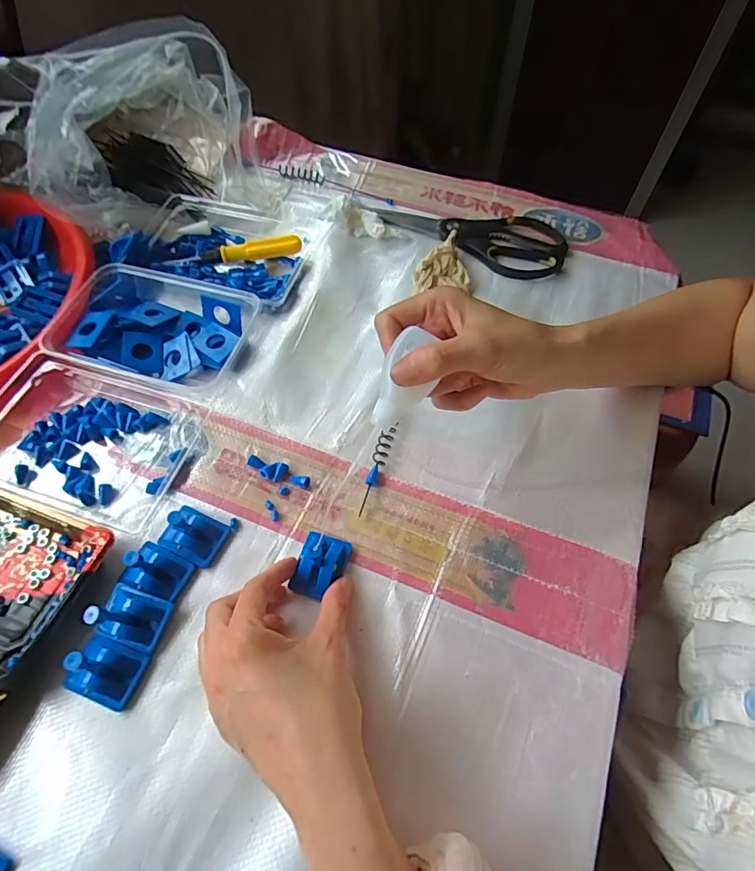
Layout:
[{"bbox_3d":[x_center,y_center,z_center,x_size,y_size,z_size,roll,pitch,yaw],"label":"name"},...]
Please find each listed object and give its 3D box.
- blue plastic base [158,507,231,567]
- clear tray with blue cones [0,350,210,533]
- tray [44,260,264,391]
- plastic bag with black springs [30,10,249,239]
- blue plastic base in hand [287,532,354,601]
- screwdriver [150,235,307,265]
[{"bbox_3d":[-0.137,0.071,0.354,0.046,0.020,0.034,23,63,13],"label":"blue plastic base"},{"bbox_3d":[-0.238,0.001,0.385,0.176,0.034,0.113,13,61,8],"label":"clear tray with blue cones"},{"bbox_3d":[-0.197,-0.097,0.434,0.155,0.034,0.119,14,61,8],"label":"tray"},{"bbox_3d":[-0.248,-0.318,0.505,0.191,0.117,0.186,3,60,2],"label":"plastic bag with black springs"},{"bbox_3d":[-0.040,0.091,0.344,0.033,0.015,0.044,16,61,9],"label":"blue plastic base in hand"},{"bbox_3d":[-0.150,-0.189,0.491,0.142,0.019,0.017,-10,60,-6],"label":"screwdriver"}]

